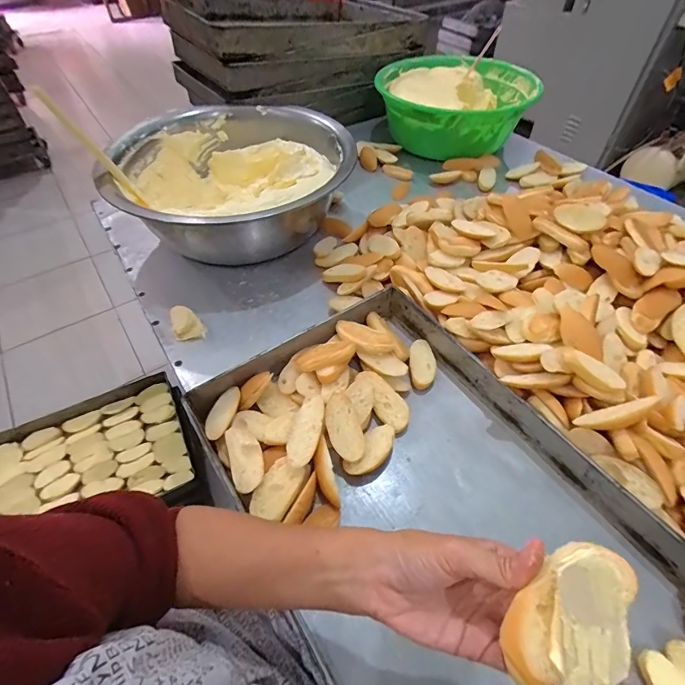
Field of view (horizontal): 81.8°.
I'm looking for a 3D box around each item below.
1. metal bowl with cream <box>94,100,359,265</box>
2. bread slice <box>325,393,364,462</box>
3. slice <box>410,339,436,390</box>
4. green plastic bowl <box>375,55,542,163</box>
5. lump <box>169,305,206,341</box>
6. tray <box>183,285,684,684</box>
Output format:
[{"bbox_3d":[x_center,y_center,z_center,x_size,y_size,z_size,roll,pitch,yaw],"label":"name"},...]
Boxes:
[{"bbox_3d":[-0.221,-0.334,0.826,0.455,0.166,0.450,0,50,1],"label":"metal bowl with cream"},{"bbox_3d":[0.002,0.109,0.509,0.044,0.006,0.084,-8,73,-20],"label":"bread slice"},{"bbox_3d":[0.123,0.033,0.605,0.038,0.013,0.081,2,52,5],"label":"slice"},{"bbox_3d":[0.300,-0.663,1.101,0.393,0.125,0.411,0,50,1],"label":"green plastic bowl"},{"bbox_3d":[-0.268,-0.031,0.673,0.045,0.024,0.081,-33,57,-21],"label":"lump"},{"bbox_3d":[0.111,0.202,0.450,0.361,0.067,0.610,-29,56,-19],"label":"tray"}]

